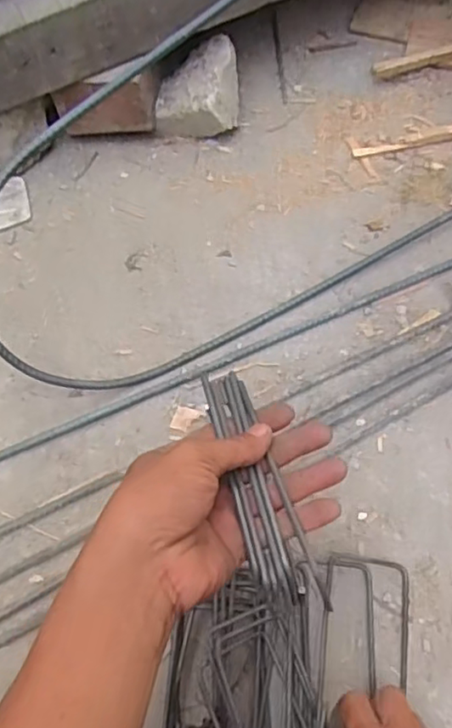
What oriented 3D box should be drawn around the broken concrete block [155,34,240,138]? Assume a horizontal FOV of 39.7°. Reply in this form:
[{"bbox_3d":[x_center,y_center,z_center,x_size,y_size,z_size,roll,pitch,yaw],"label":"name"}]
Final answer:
[{"bbox_3d":[-0.035,-0.356,0.823,0.109,0.076,0.123,5,62,6],"label":"broken concrete block"}]

